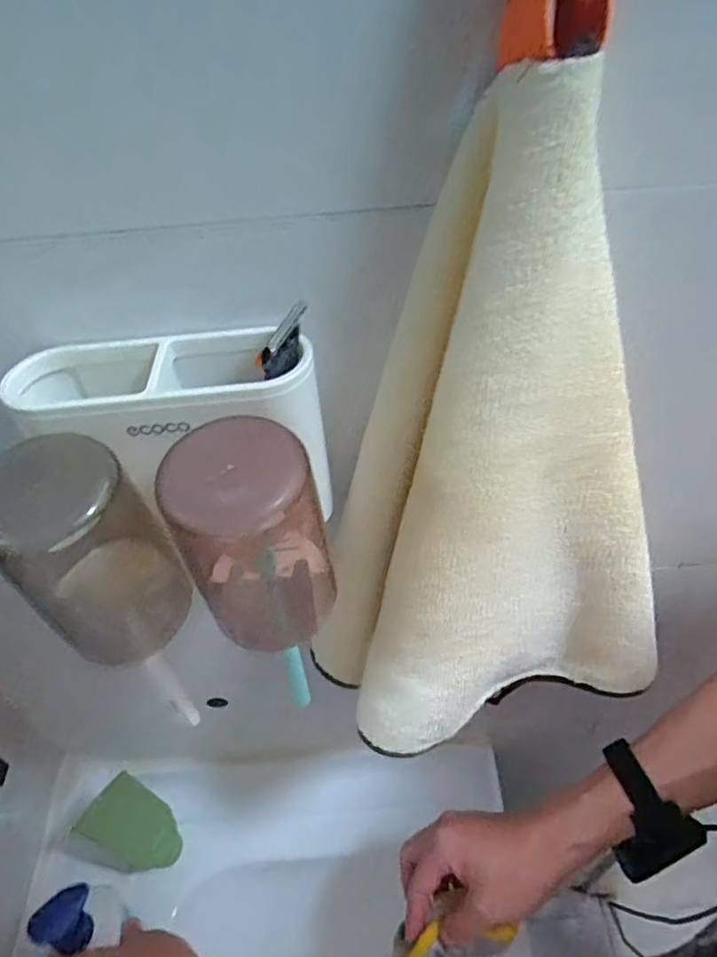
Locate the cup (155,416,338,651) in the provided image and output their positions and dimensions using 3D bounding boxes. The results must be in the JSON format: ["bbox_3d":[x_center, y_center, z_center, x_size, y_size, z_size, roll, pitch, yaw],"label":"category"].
[{"bbox_3d":[-0.049,0.031,0.295,0.067,0.118,0.055,-21,48,-16],"label":"cup"}]

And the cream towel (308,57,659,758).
[{"bbox_3d":[0.081,0.024,0.330,0.201,0.373,0.115,-20,48,-15],"label":"cream towel"}]

